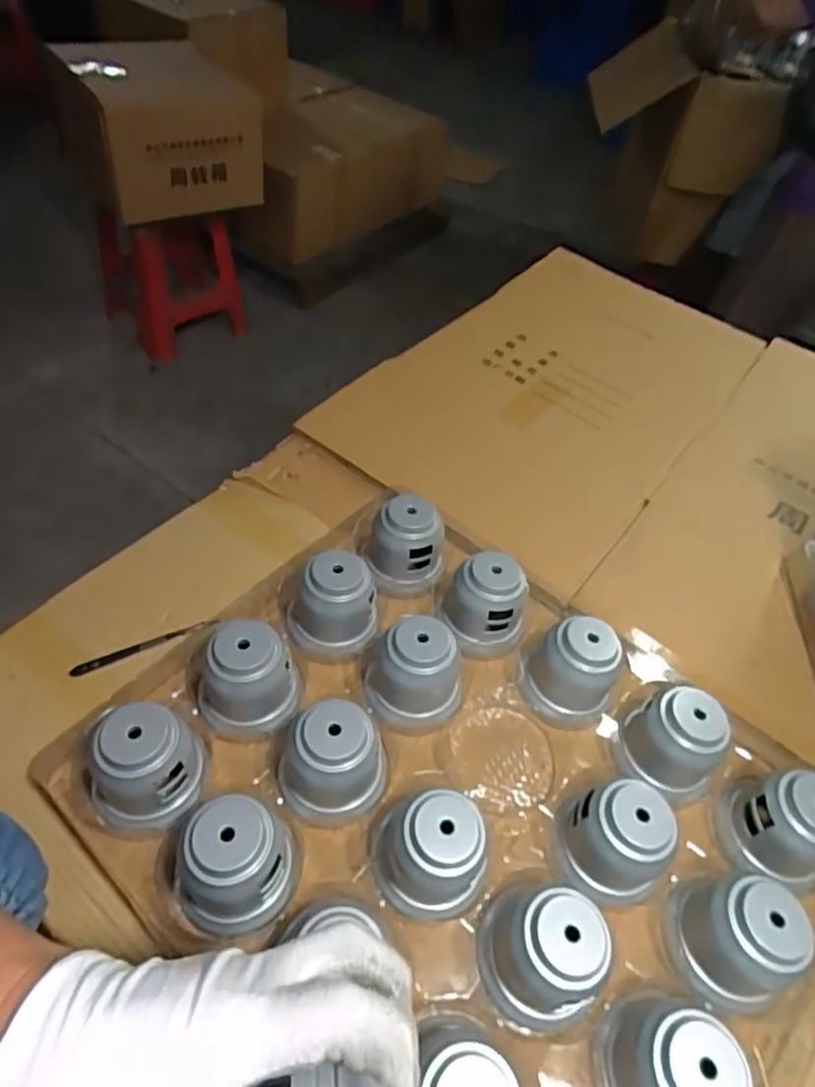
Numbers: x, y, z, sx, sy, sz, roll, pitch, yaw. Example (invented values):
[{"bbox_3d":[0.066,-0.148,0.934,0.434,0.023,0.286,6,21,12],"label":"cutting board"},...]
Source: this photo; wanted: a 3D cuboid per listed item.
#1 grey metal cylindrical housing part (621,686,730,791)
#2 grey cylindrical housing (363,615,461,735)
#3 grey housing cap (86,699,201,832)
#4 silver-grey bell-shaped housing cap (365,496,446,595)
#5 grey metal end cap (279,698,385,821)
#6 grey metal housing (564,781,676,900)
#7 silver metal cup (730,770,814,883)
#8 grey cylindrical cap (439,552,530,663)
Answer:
[{"bbox_3d":[0.232,0.168,0.563,0.064,0.082,0.060,4,51,-5],"label":"grey metal cylindrical housing part"},{"bbox_3d":[0.007,0.117,0.586,0.090,0.086,0.075,6,51,-3],"label":"grey cylindrical housing"},{"bbox_3d":[-0.205,0.175,0.511,0.088,0.092,0.073,-28,60,-26],"label":"grey housing cap"},{"bbox_3d":[-0.002,0.005,0.681,0.073,0.085,0.070,4,51,-5],"label":"silver-grey bell-shaped housing cap"},{"bbox_3d":[-0.060,0.178,0.527,0.078,0.086,0.071,-32,62,-28],"label":"grey metal end cap"},{"bbox_3d":[0.165,0.231,0.518,0.071,0.085,0.079,8,51,-2],"label":"grey metal housing"},{"bbox_3d":[0.311,0.233,0.532,0.070,0.078,0.067,4,51,-5],"label":"silver metal cup"},{"bbox_3d":[0.078,0.064,0.649,0.069,0.086,0.073,4,51,-5],"label":"grey cylindrical cap"}]

